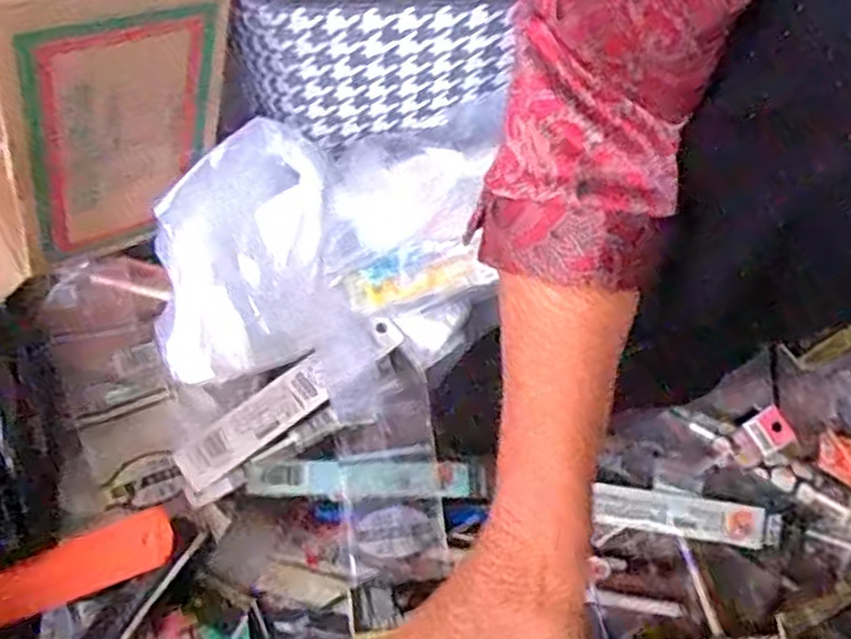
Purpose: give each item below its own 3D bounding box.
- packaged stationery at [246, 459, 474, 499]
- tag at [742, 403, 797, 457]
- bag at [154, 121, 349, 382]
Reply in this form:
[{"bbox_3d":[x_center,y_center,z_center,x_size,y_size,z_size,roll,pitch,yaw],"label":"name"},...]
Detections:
[{"bbox_3d":[-0.042,0.101,0.498,0.141,0.007,0.023,0,71,2],"label":"packaged stationery"},{"bbox_3d":[0.226,0.073,0.512,0.029,0.005,0.028,-24,67,-10],"label":"tag"},{"bbox_3d":[-0.122,-0.040,0.501,0.121,0.085,0.128,-14,71,-3],"label":"bag"}]

